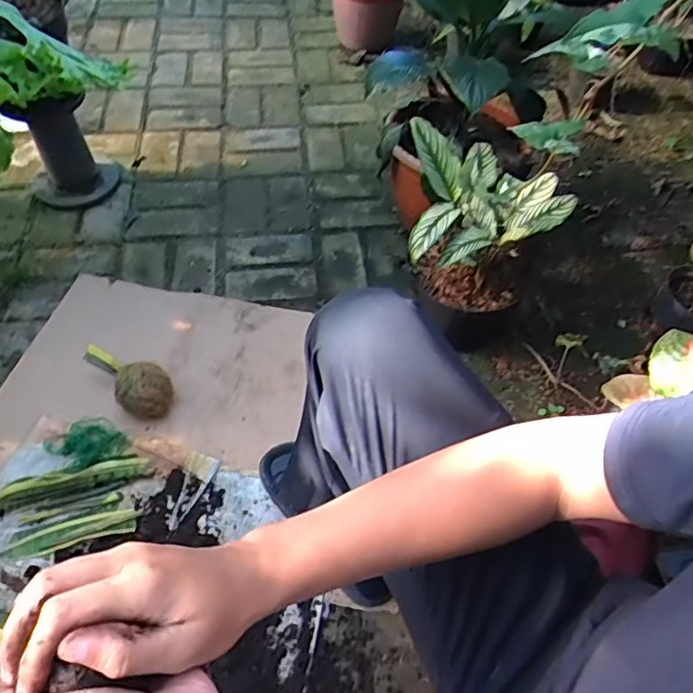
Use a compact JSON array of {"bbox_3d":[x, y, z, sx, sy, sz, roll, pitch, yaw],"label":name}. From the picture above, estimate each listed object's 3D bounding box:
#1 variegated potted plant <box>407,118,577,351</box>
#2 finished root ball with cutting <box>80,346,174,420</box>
[{"bbox_3d":[0.216,-0.171,0.971,0.236,0.322,0.197,4,53,0],"label":"variegated potted plant"},{"bbox_3d":[-0.362,0.056,0.963,0.160,0.078,0.084,37,60,24],"label":"finished root ball with cutting"}]

